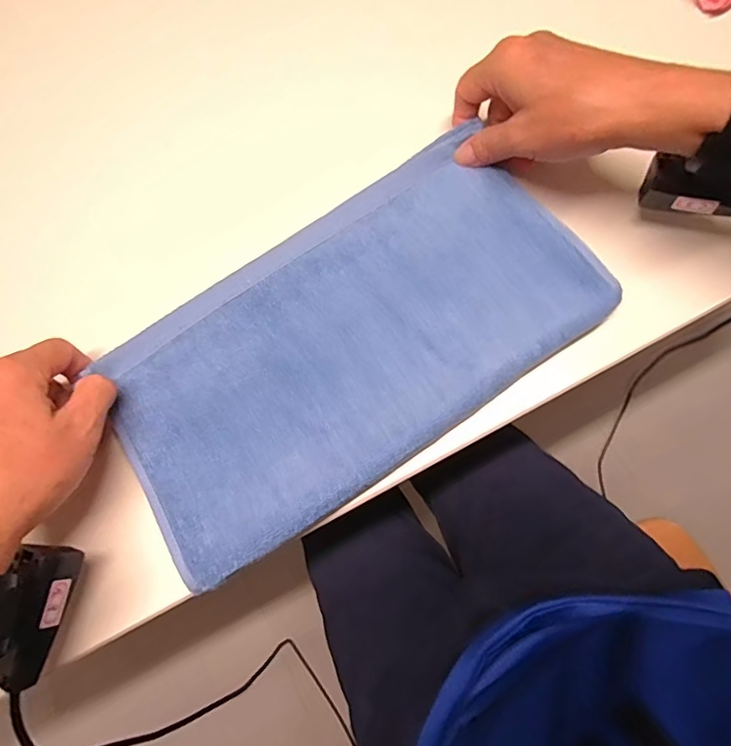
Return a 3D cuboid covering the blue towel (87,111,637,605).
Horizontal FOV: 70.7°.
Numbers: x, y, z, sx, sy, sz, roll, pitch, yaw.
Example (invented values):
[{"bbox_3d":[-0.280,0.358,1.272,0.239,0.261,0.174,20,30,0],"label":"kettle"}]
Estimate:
[{"bbox_3d":[-0.012,-0.026,0.347,0.321,0.025,0.176,-34,78,-7],"label":"blue towel"}]

